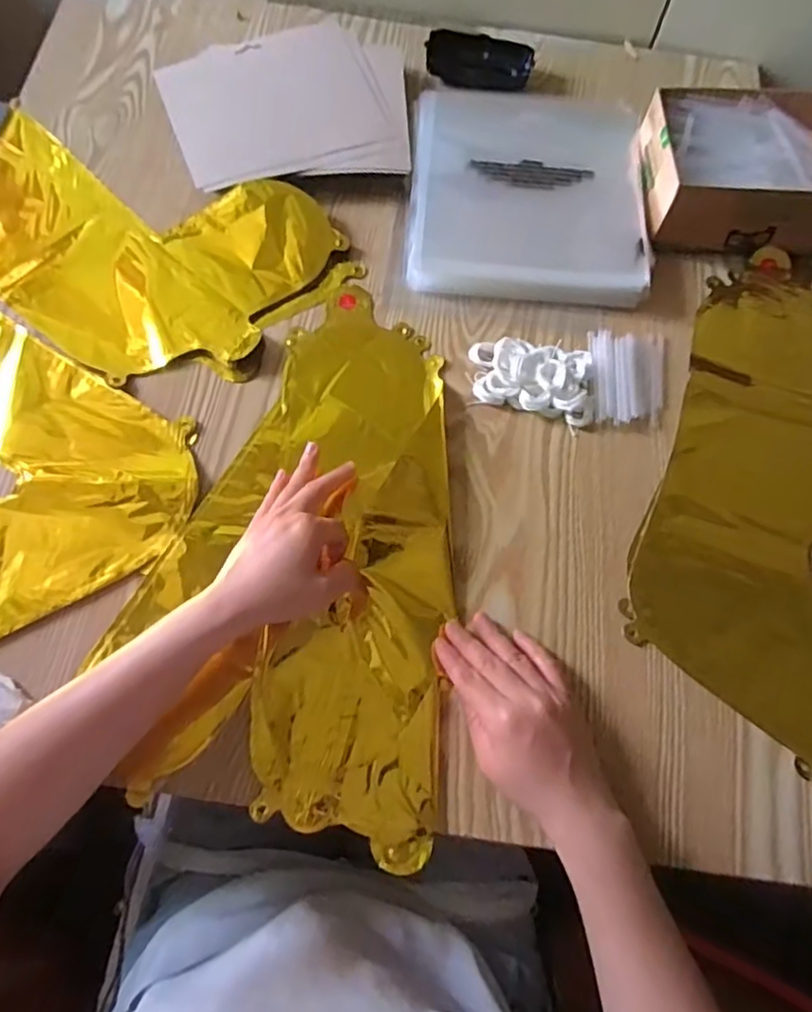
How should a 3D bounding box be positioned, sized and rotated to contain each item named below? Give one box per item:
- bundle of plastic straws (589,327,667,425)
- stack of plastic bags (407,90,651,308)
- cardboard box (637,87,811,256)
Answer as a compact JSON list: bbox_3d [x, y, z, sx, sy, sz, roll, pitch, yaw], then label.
[{"bbox_3d":[0.188,-0.110,0.524,0.064,0.013,0.089,7,69,1],"label":"bundle of plastic straws"},{"bbox_3d":[0.112,-0.295,0.583,0.207,0.024,0.231,5,69,0],"label":"stack of plastic bags"},{"bbox_3d":[0.313,-0.309,0.570,0.192,0.063,0.153,3,69,-1],"label":"cardboard box"}]

